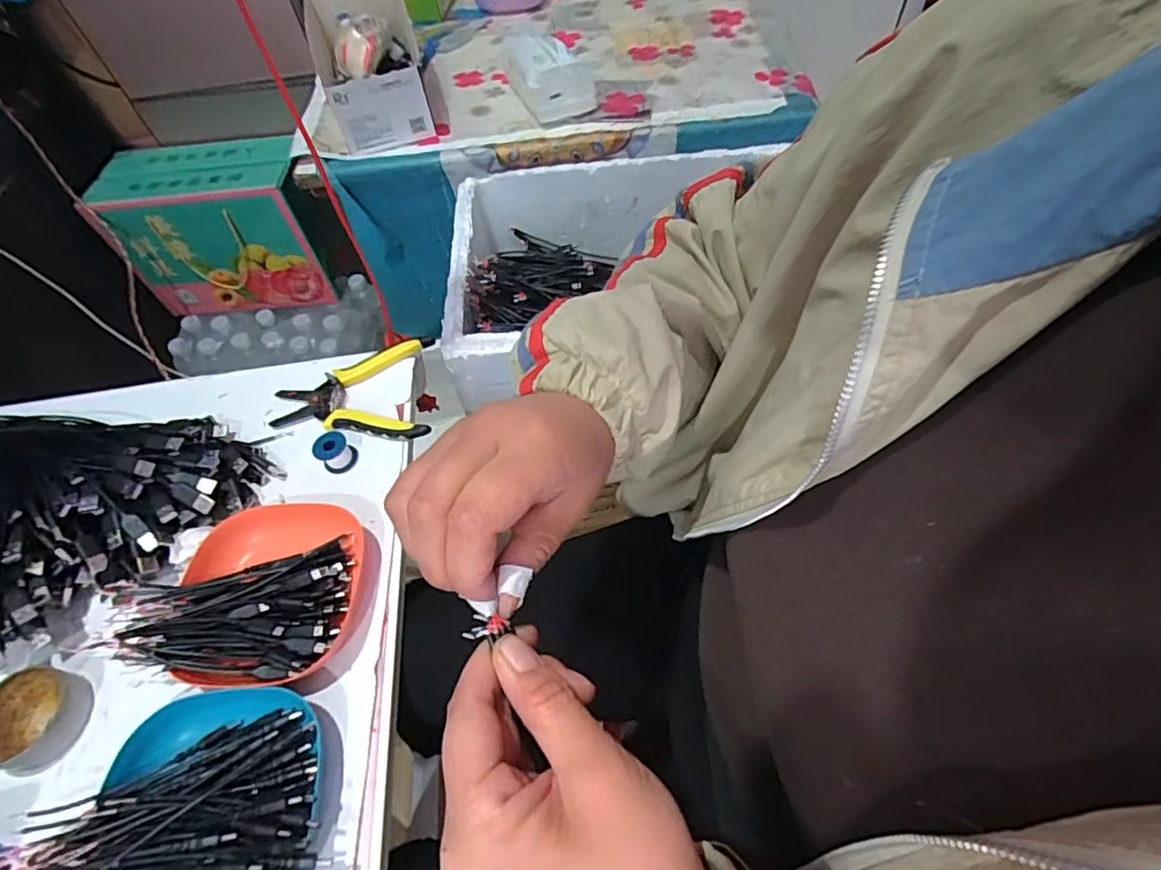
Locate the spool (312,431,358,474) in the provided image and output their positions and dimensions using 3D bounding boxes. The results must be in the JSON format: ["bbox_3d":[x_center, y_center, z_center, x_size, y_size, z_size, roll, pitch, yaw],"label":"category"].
[{"bbox_3d":[-0.221,0.016,0.514,0.030,0.031,0.028,-2,56,3],"label":"spool"}]

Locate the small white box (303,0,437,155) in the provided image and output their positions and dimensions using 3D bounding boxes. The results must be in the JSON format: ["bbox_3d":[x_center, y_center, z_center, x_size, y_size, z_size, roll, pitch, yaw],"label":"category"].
[{"bbox_3d":[-0.298,-0.525,0.806,0.132,0.113,0.257,-16,56,-7],"label":"small white box"}]

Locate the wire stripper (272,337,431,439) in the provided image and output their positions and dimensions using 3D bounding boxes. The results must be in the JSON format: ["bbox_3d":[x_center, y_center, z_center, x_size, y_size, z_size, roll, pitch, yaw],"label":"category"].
[{"bbox_3d":[-0.222,-0.038,0.555,0.155,0.016,0.116,-6,56,0],"label":"wire stripper"}]

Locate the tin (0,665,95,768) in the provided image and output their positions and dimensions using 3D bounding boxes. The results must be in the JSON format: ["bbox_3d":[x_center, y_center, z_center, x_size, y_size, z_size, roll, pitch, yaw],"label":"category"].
[{"bbox_3d":[-0.391,0.200,0.407,0.066,0.020,0.063,4,56,7],"label":"tin"}]

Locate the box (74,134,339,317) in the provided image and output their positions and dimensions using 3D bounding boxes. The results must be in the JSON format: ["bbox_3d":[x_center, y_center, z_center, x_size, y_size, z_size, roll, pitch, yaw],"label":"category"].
[{"bbox_3d":[-0.617,-0.367,1.016,0.332,0.233,0.168,-8,56,-1],"label":"box"}]

